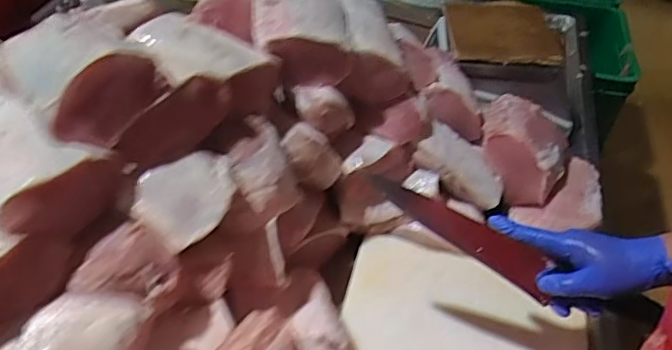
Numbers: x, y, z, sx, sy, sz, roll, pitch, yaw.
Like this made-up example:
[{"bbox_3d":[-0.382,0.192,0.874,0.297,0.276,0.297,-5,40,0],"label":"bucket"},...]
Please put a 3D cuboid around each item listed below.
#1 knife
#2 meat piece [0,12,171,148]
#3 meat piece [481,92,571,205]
[{"bbox_3d":[0.182,0.085,0.590,0.321,0.041,0.033,27,48,0],"label":"knife"},{"bbox_3d":[-0.249,-0.107,0.539,0.170,0.065,0.116,37,54,28],"label":"meat piece"},{"bbox_3d":[0.278,-0.039,0.840,0.130,0.081,0.147,17,47,12],"label":"meat piece"}]

